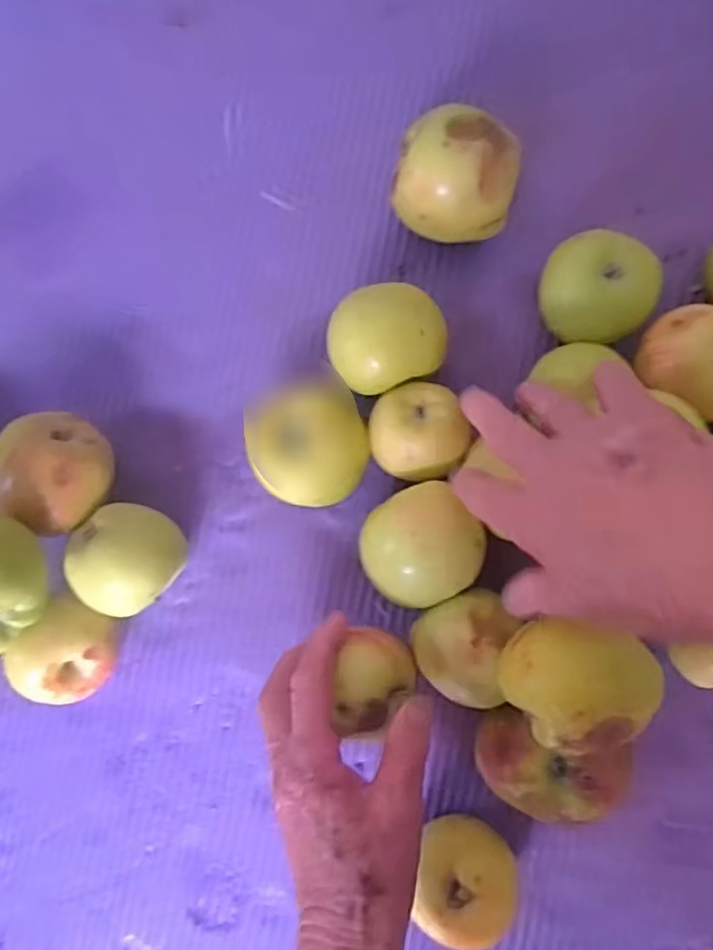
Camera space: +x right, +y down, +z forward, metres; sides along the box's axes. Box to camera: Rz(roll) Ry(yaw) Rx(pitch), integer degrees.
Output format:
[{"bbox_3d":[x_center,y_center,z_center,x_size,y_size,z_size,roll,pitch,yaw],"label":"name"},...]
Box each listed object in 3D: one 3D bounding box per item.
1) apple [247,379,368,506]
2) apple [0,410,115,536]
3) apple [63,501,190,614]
[{"bbox_3d":[-0.023,-0.019,0.380,0.066,0.054,0.061,-23,87,13],"label":"apple"},{"bbox_3d":[-0.175,0.001,0.400,0.059,0.067,0.059,1,92,13],"label":"apple"},{"bbox_3d":[-0.130,0.049,0.391,0.058,0.064,0.062,0,87,9],"label":"apple"}]

